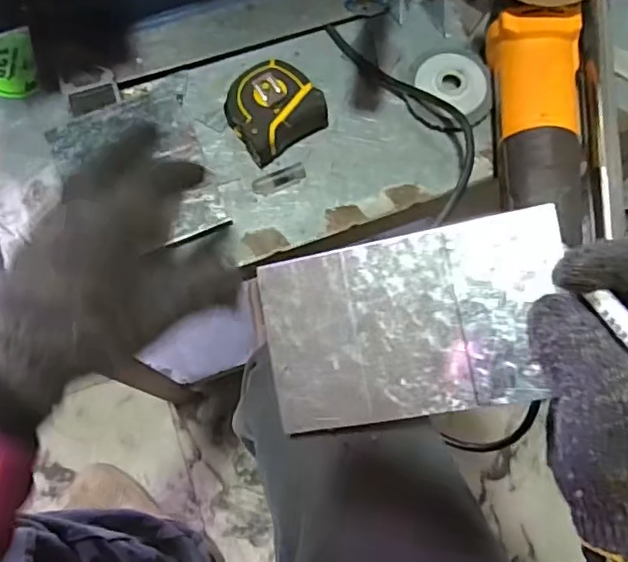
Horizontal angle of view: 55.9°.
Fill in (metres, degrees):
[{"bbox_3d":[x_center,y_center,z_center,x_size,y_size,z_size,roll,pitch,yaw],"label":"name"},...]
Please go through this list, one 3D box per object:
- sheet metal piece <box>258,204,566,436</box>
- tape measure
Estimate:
[{"bbox_3d":[0.054,0.024,0.327,0.160,0.004,0.098,-12,85,14],"label":"sheet metal piece"},{"bbox_3d":[-0.035,-0.143,0.489,0.073,0.031,0.066,-36,76,-10],"label":"tape measure"}]

